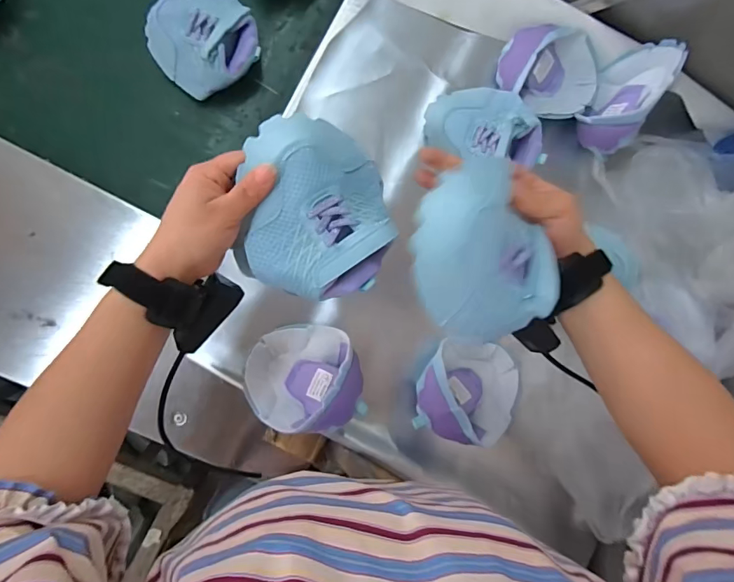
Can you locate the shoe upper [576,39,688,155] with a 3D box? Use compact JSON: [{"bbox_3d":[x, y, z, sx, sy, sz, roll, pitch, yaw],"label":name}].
[{"bbox_3d":[0.338,-0.261,0.570,0.054,0.096,0.145,28,87,-10],"label":"shoe upper"}]

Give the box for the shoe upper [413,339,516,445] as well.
[{"bbox_3d":[0.131,0.126,0.565,0.129,0.071,0.123,11,90,-10],"label":"shoe upper"}]

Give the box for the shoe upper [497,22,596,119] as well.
[{"bbox_3d":[0.249,-0.290,0.578,0.140,0.049,0.110,-1,92,-10],"label":"shoe upper"}]

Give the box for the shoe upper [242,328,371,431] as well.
[{"bbox_3d":[-0.075,0.102,0.523,0.137,0.089,0.116,1,92,-10],"label":"shoe upper"}]

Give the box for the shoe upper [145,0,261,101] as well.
[{"bbox_3d":[-0.202,-0.312,0.534,0.120,0.050,0.124,0,92,-10],"label":"shoe upper"}]

